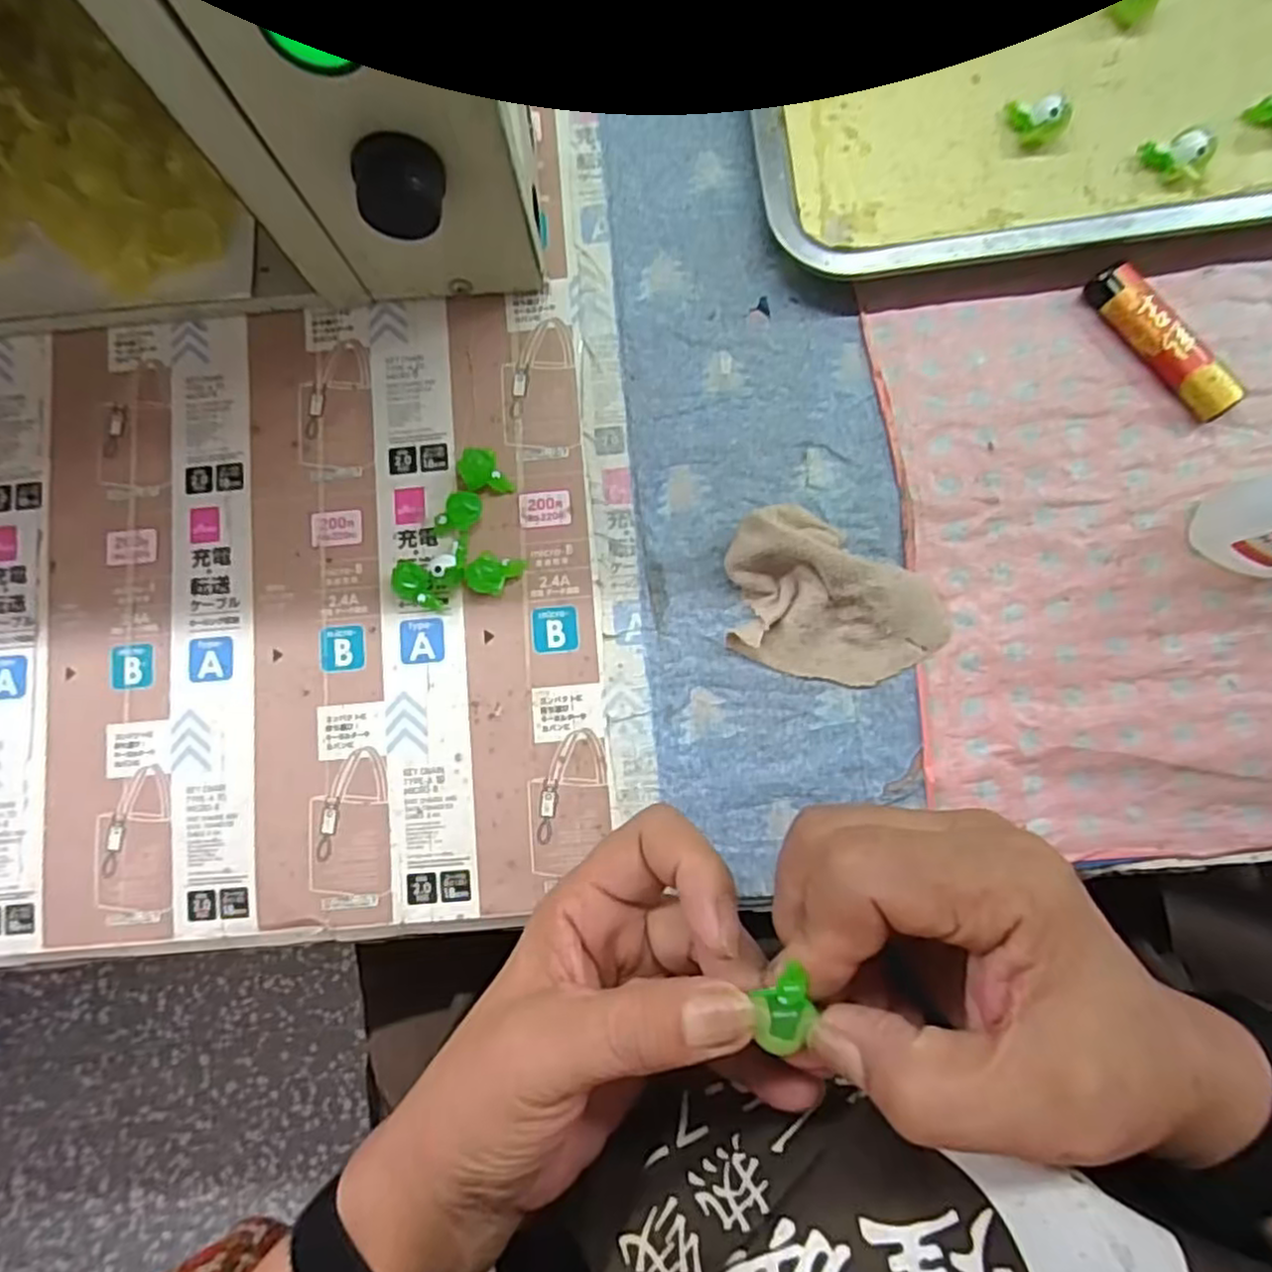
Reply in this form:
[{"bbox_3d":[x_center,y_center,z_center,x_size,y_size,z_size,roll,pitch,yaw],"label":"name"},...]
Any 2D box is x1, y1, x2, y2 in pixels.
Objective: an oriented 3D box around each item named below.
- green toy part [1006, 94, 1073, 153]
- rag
[{"bbox_3d":[0.179,-0.231,0.317,0.027,0.015,0.014,30,86,6],"label":"green toy part"},{"bbox_3d":[0.084,-0.014,0.298,0.096,0.027,0.063,22,85,5],"label":"rag"}]

